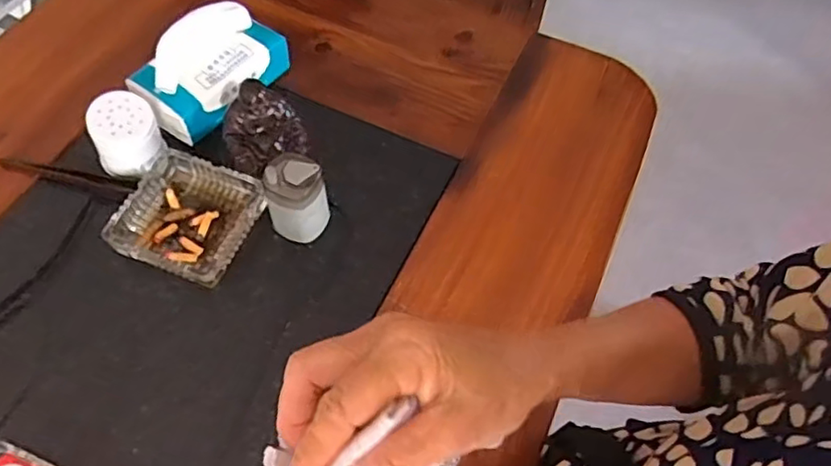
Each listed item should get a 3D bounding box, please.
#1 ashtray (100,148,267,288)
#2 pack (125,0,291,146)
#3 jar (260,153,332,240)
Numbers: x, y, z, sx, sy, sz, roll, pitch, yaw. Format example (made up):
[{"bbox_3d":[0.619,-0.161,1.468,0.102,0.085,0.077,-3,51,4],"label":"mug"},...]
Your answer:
[{"bbox_3d":[-0.231,-0.018,0.631,0.124,0.029,0.120,21,61,10],"label":"ashtray"},{"bbox_3d":[-0.229,-0.183,0.696,0.091,0.091,0.158,37,63,17],"label":"pack"},{"bbox_3d":[-0.118,-0.036,0.618,0.059,0.082,0.054,1,60,-2],"label":"jar"}]

